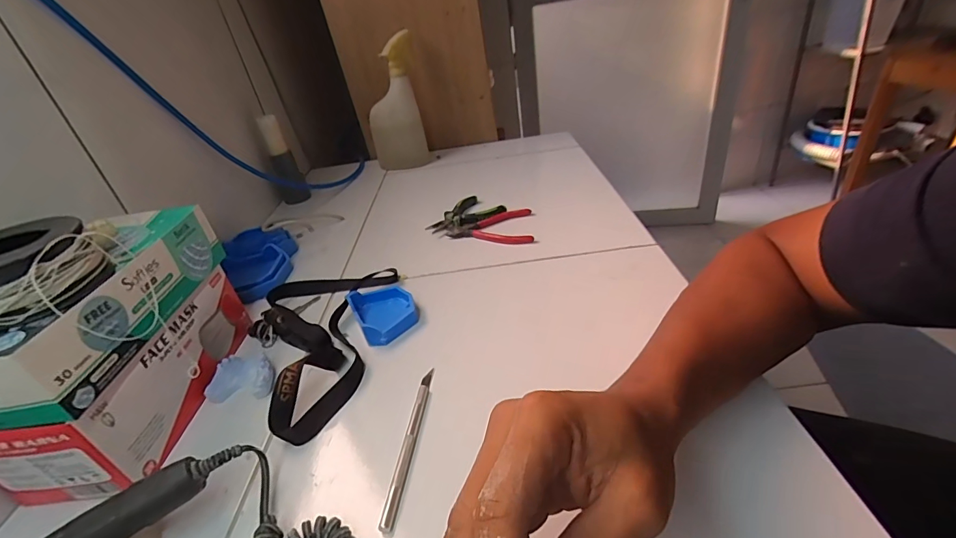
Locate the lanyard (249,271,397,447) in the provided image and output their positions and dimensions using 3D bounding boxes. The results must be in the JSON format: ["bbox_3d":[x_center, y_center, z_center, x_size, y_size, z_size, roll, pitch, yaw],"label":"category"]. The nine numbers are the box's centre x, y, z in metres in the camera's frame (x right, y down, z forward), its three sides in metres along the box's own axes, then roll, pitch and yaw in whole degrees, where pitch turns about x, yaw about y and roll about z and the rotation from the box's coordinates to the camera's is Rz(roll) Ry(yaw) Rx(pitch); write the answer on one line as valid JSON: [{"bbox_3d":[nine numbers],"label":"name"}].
[{"bbox_3d":[-0.182,0.062,0.441,0.141,0.033,0.242,-5,33,7],"label":"lanyard"}]

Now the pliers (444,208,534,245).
[{"bbox_3d":[0.016,-0.059,0.605,0.121,0.012,0.089,-6,32,5],"label":"pliers"}]

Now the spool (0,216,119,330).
[{"bbox_3d":[-0.309,-0.001,0.293,0.071,0.048,0.070,-7,32,4],"label":"spool"}]

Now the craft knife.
[{"bbox_3d":[-0.052,0.131,0.328,0.011,0.009,0.133,-2,33,11],"label":"craft knife"}]

